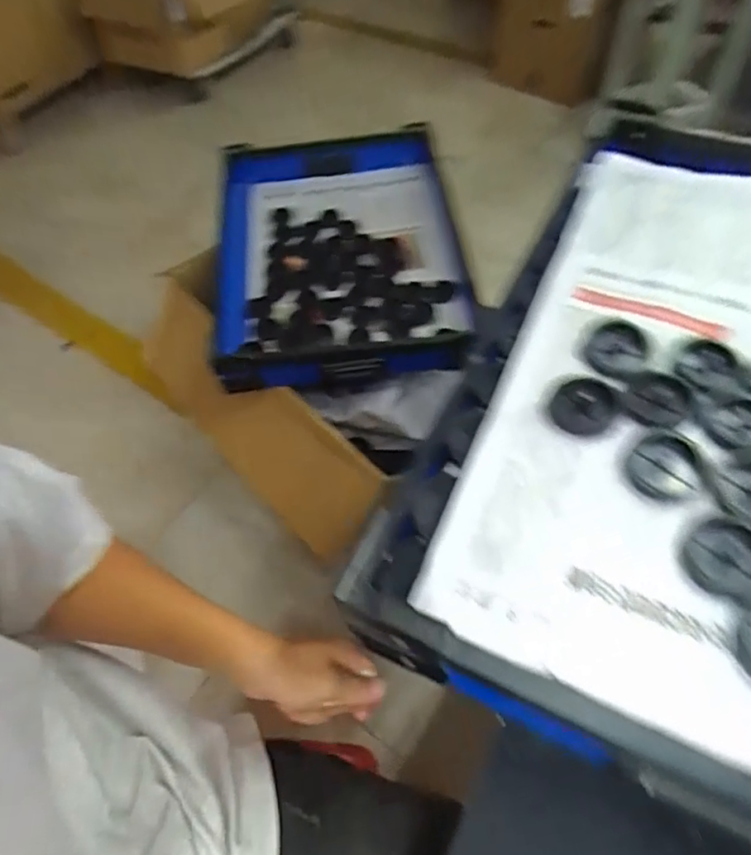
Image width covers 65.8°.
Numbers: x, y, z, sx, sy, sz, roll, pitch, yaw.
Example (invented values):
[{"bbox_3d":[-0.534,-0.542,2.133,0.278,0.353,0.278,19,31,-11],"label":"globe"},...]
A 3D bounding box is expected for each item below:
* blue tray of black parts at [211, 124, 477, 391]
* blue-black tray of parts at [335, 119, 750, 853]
[{"bbox_3d":[-0.089,-0.428,1.257,0.521,0.146,0.870,-4,54,-4],"label":"blue tray of black parts"},{"bbox_3d":[0.317,-0.031,0.443,0.461,0.069,0.635,21,56,20],"label":"blue-black tray of parts"}]

